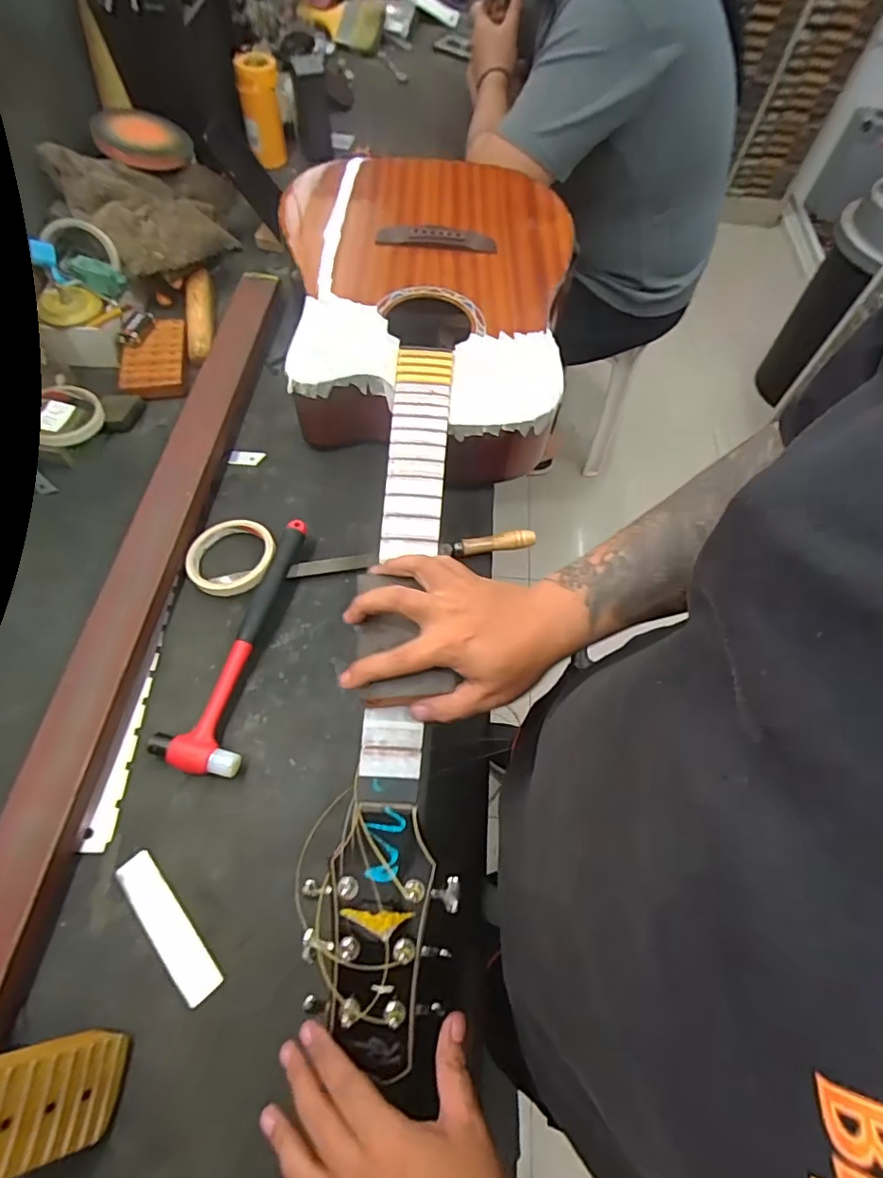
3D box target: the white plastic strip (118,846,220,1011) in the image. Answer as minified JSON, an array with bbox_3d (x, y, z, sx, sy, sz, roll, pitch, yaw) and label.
[{"bbox_3d":[-0.214,0.262,0.424,0.028,0.004,0.119,-37,70,-21],"label":"white plastic strip"}]

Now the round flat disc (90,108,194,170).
[{"bbox_3d":[-0.402,-0.610,0.732,0.109,0.027,0.102,9,67,-22],"label":"round flat disc"}]

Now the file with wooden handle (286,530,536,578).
[{"bbox_3d":[-0.029,-0.038,0.583,0.264,0.021,0.017,-7,62,-8],"label":"file with wooden handle"}]

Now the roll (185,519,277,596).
[{"bbox_3d":[-0.219,-0.035,0.568,0.089,0.021,0.083,2,61,-3],"label":"roll"}]

